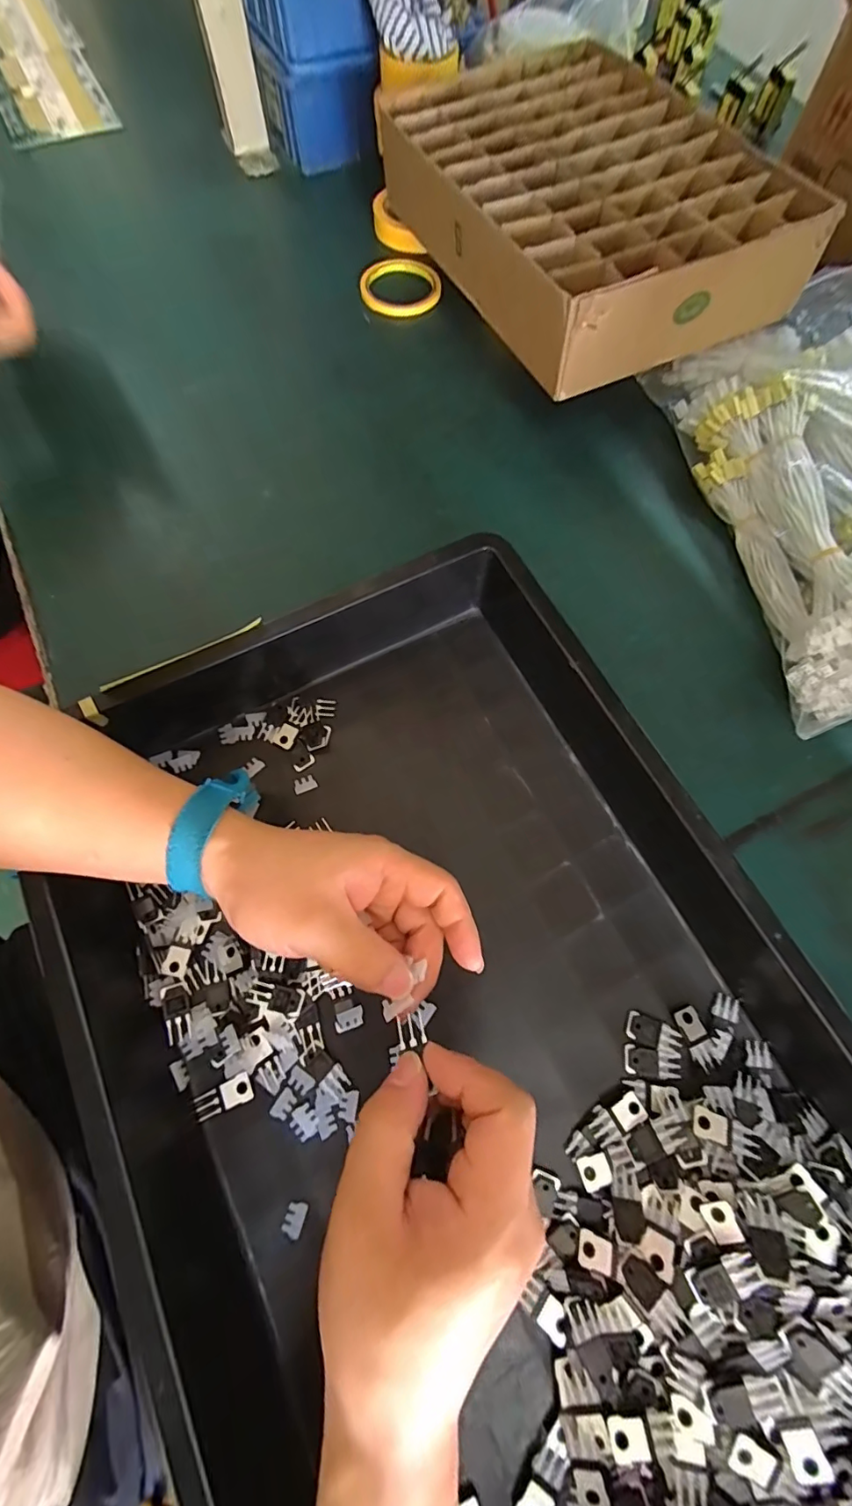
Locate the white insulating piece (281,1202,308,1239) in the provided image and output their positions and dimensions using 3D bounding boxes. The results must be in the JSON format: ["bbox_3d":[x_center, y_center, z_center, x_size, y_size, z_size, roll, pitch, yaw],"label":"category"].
[{"bbox_3d":[-0.075,0.268,0.282,0.012,0.004,0.016,19,70,4],"label":"white insulating piece"}]

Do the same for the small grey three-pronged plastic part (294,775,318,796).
[{"bbox_3d":[-0.090,0.023,0.366,0.016,0.004,0.010,-21,72,-10],"label":"small grey three-pronged plastic part"}]

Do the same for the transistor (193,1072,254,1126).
[{"bbox_3d":[-0.124,0.211,0.298,0.035,0.004,0.016,-21,72,-10],"label":"transistor"}]

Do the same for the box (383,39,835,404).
[{"bbox_3d":[0.140,-0.530,0.466,0.252,0.079,0.415,-21,73,-8],"label":"box"}]

